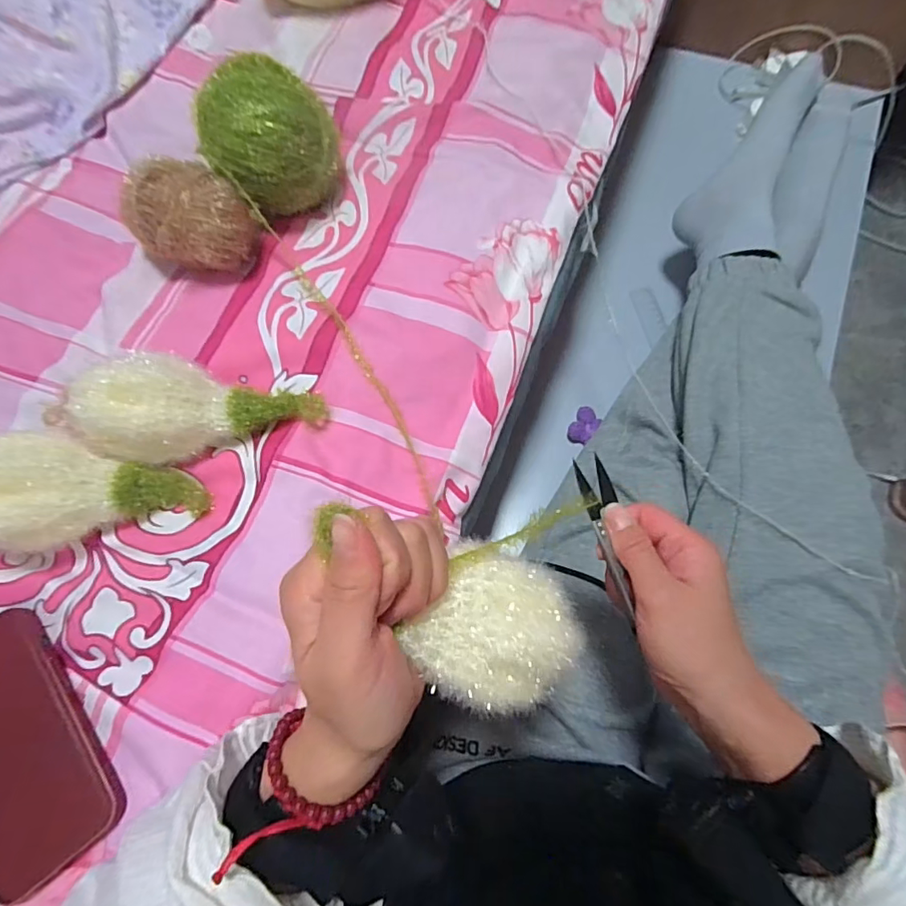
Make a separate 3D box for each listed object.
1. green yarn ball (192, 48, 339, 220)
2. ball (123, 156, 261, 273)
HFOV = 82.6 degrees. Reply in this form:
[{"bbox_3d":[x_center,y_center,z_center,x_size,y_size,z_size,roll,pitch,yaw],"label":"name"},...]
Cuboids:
[{"bbox_3d":[-0.138,-0.238,0.401,0.095,0.085,0.085,-32,73,-7],"label":"green yarn ball"},{"bbox_3d":[-0.192,-0.168,0.385,0.075,0.068,0.071,-41,74,-10],"label":"ball"}]

